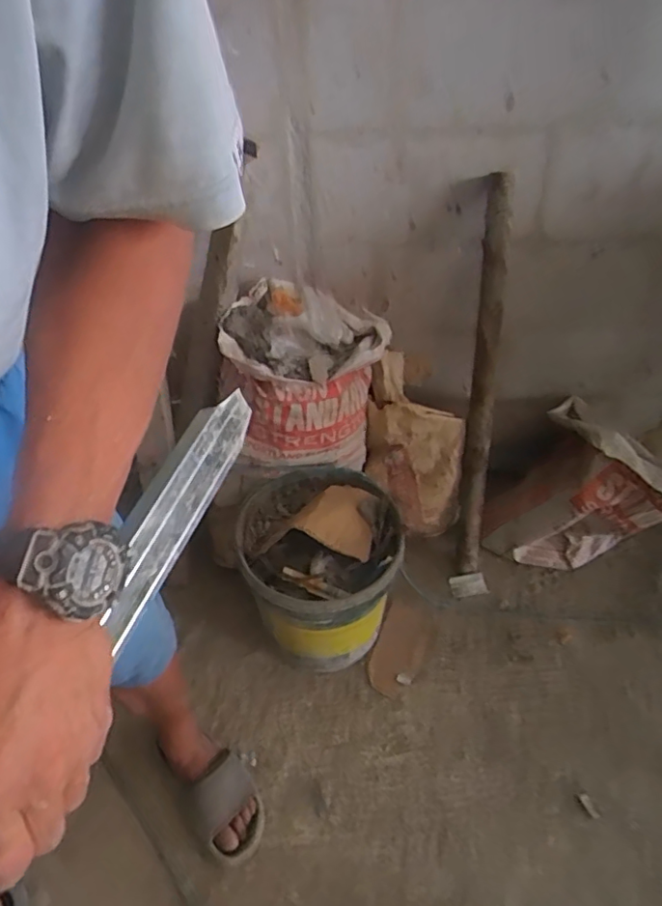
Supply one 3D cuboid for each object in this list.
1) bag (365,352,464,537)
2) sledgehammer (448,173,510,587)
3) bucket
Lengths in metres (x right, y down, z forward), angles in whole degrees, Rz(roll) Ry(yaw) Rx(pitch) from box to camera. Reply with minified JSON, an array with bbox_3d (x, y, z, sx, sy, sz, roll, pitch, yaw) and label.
[{"bbox_3d":[0.191,0.007,1.242,0.169,0.430,0.174,-29,25,-26],"label":"bag"},{"bbox_3d":[0.311,-0.097,1.175,0.060,0.874,0.079,-3,23,-4],"label":"sledgehammer"},{"bbox_3d":[-0.026,0.235,1.128,0.293,0.358,0.309,-1,46,1],"label":"bucket"}]

